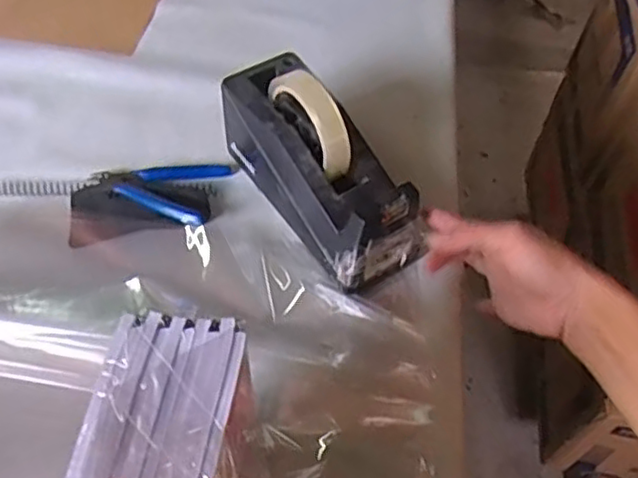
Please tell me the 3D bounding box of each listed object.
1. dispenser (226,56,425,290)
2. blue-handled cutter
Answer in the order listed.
[{"bbox_3d":[0.002,-0.066,0.553,0.073,0.124,0.208,-29,61,-22],"label":"dispenser"},{"bbox_3d":[-0.144,-0.053,0.601,0.111,0.017,0.086,15,55,7],"label":"blue-handled cutter"}]

